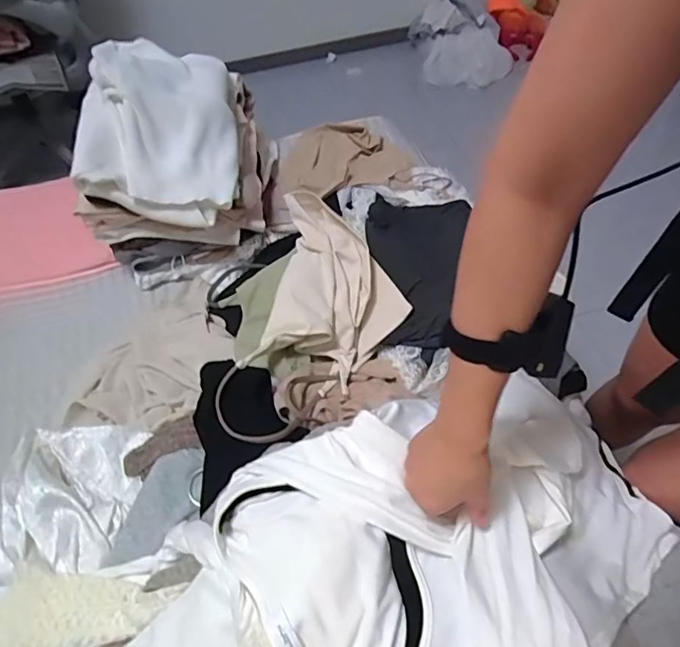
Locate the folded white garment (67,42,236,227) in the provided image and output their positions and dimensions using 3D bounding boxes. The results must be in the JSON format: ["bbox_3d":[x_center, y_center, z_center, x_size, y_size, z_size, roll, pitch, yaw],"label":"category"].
[{"bbox_3d":[-0.295,-0.345,0.844,0.226,0.148,0.348,-8,56,-3],"label":"folded white garment"}]

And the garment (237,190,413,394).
[{"bbox_3d":[-0.003,-0.042,0.731,0.194,0.107,0.279,11,57,10],"label":"garment"}]

